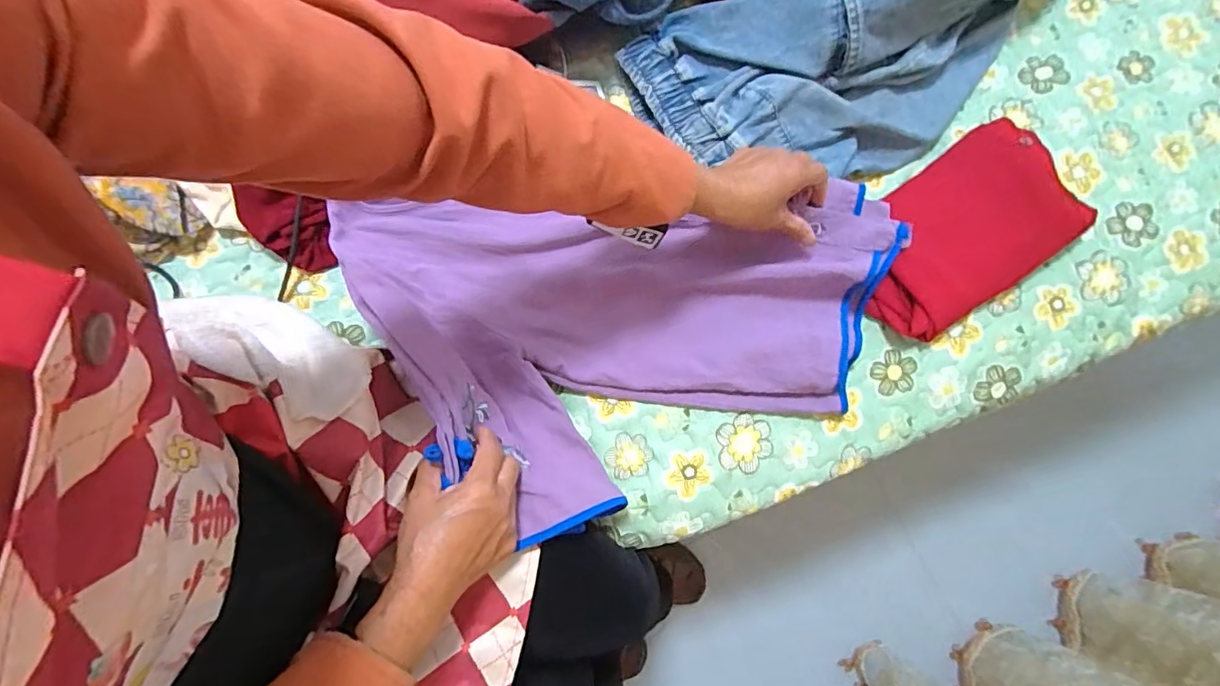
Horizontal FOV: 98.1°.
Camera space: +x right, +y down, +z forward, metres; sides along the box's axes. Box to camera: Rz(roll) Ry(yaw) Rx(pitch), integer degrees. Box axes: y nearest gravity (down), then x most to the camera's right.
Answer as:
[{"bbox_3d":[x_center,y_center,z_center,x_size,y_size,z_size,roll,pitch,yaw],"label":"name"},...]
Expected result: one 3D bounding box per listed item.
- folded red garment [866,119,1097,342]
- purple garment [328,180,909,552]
[{"bbox_3d":[0.348,-0.109,0.529,0.231,0.053,0.141,-37,82,-6],"label":"folded red garment"},{"bbox_3d":[0.005,0.002,0.475,0.509,0.098,0.295,-1,79,0],"label":"purple garment"}]

